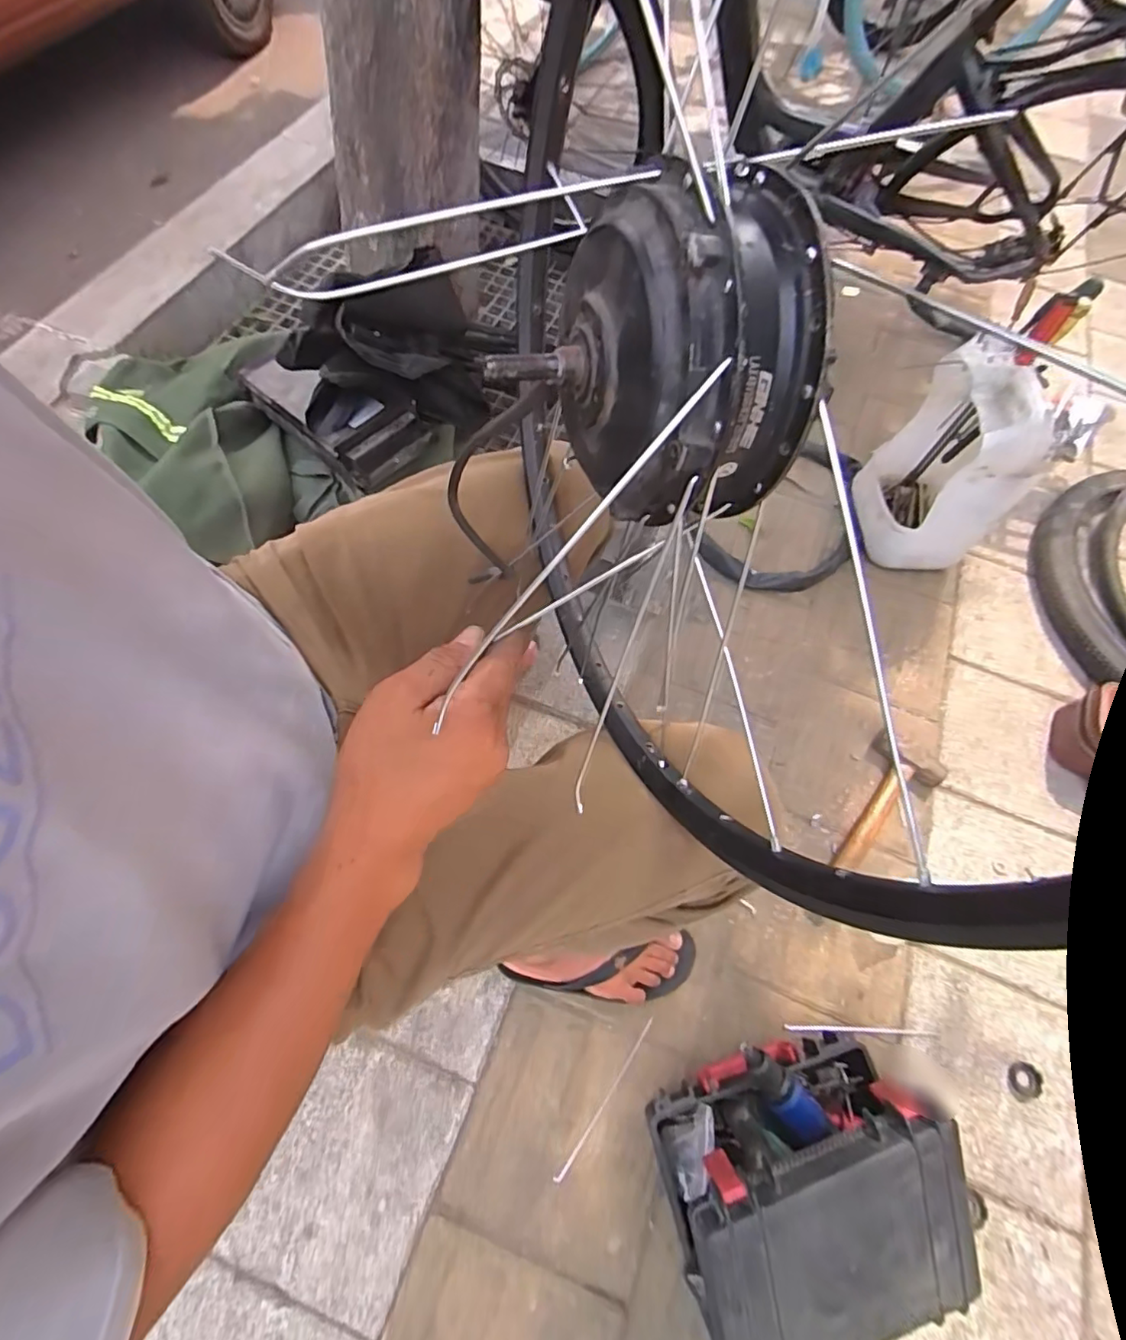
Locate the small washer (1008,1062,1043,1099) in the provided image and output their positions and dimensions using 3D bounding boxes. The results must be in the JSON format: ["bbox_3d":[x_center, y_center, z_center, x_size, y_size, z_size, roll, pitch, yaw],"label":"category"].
[{"bbox_3d":[0.598,0.528,0.759,0.040,0.004,0.038,9,65,-1],"label":"small washer"}]

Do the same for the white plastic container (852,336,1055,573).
[{"bbox_3d":[0.650,-0.342,0.991,0.218,0.340,0.203,0,66,-1],"label":"white plastic container"}]

